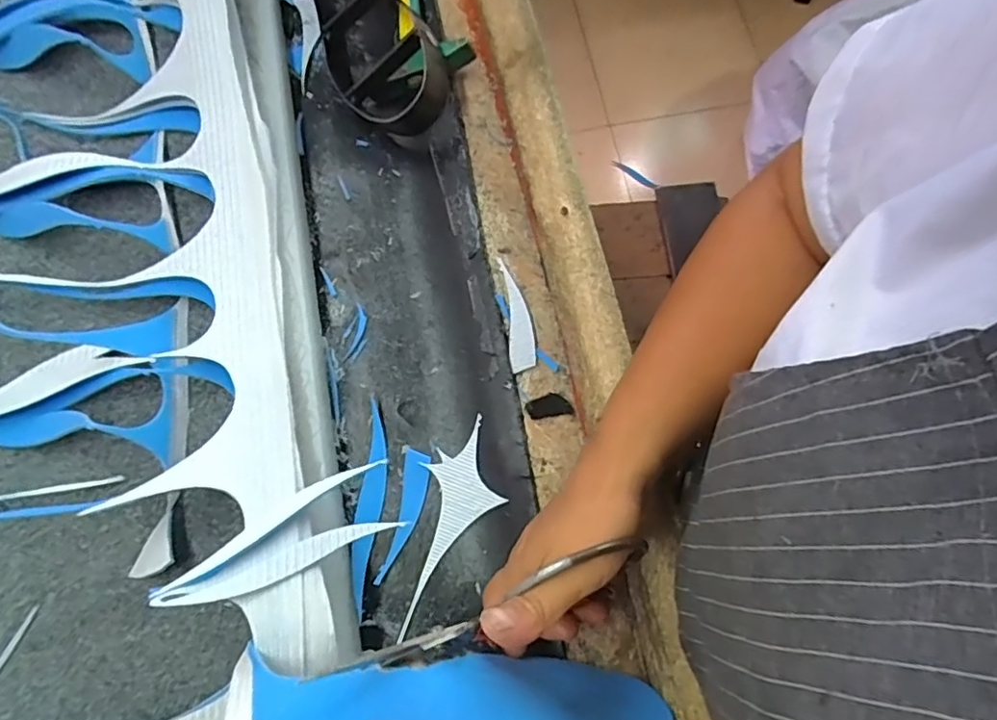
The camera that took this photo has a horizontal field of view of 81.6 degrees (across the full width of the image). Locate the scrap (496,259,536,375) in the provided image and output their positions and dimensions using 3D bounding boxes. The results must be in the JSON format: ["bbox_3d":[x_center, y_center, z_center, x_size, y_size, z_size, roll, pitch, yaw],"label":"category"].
[{"bbox_3d":[0.016,-0.038,0.460,0.021,0.004,0.093,-6,76,1],"label":"scrap"}]

